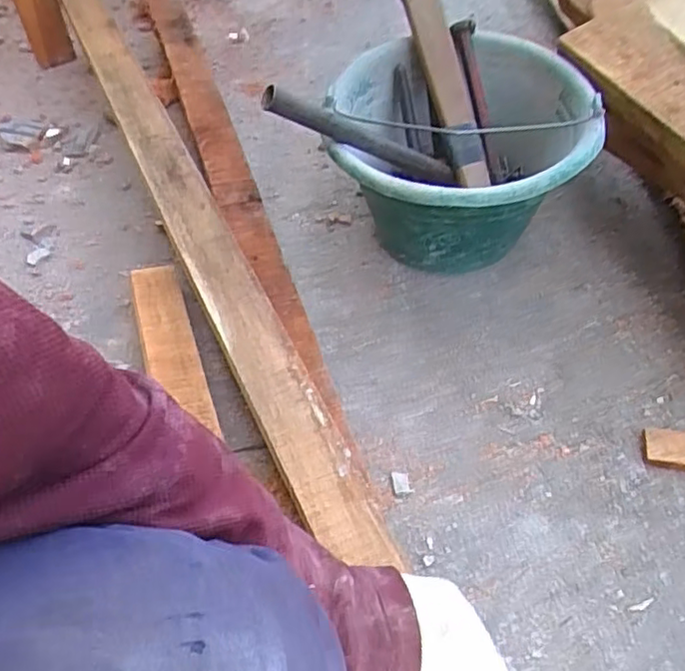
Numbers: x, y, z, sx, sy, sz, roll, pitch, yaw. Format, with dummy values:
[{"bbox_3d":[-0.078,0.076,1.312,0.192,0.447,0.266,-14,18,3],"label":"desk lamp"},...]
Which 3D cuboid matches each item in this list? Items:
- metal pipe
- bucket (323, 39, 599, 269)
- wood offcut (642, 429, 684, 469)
[{"bbox_3d":[0.025,-0.187,0.611,0.232,0.026,0.020,10,42,-39],"label":"metal pipe"},{"bbox_3d":[0.117,-0.167,0.671,0.256,0.170,0.249,-2,53,2],"label":"bucket"},{"bbox_3d":[0.291,0.100,0.556,0.051,0.013,0.034,8,54,10],"label":"wood offcut"}]

